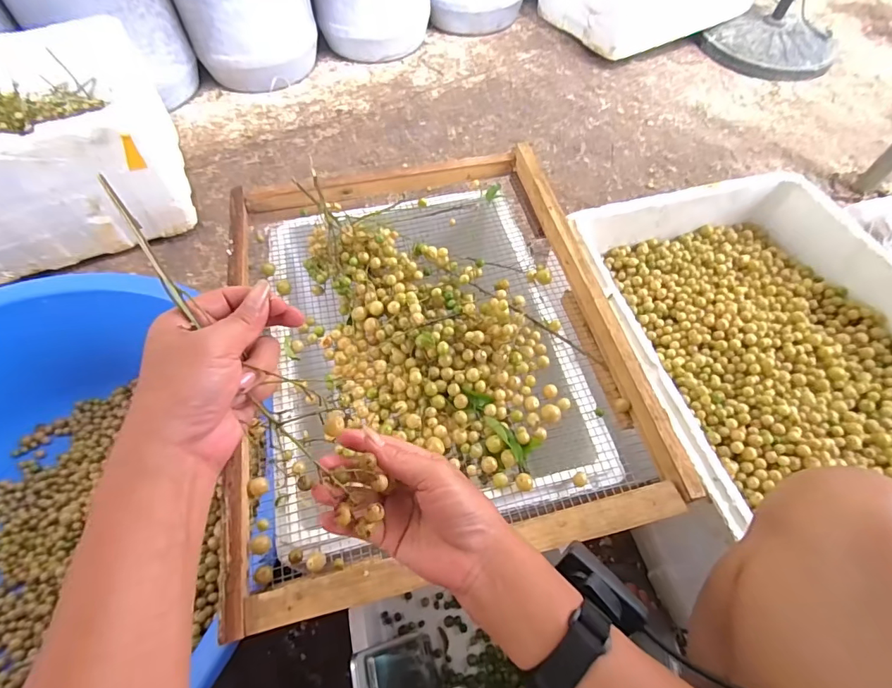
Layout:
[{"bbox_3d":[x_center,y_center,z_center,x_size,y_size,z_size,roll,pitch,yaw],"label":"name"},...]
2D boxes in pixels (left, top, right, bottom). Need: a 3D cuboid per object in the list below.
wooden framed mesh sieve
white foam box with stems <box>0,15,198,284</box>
[{"bbox_3d":[-0.023,-0.028,0.573,0.487,0.067,0.565,-12,57,-7],"label":"wooden framed mesh sieve"},{"bbox_3d":[-0.897,-0.405,0.963,0.564,0.289,0.439,-25,60,-15],"label":"white foam box with stems"}]

